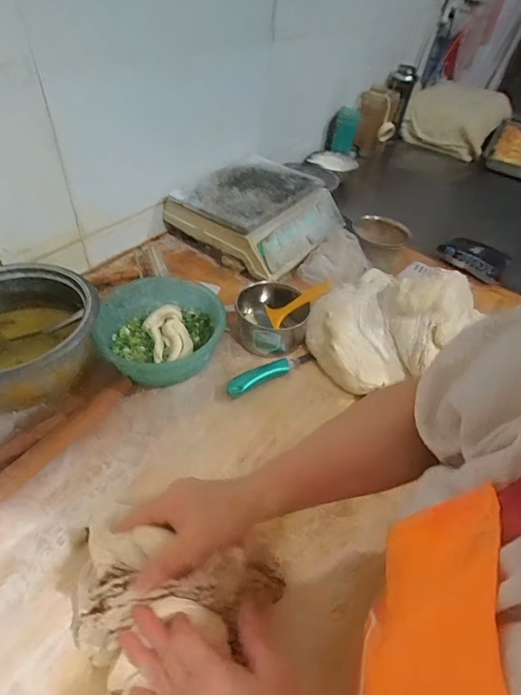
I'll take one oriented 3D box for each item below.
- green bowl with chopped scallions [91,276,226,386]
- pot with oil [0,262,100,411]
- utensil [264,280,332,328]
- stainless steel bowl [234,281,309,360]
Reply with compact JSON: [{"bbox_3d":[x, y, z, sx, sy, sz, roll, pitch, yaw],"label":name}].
[{"bbox_3d":[-0.165,-0.028,0.684,0.197,0.081,0.187,3,48,-4],"label":"green bowl with chopped scallions"},{"bbox_3d":[-0.380,-0.023,0.623,0.210,0.110,0.230,3,48,-4],"label":"pot with oil"},{"bbox_3d":[0.072,-0.088,0.733,0.128,0.023,0.050,-30,54,2],"label":"utensil"},{"bbox_3d":[0.019,-0.052,0.743,0.126,0.079,0.133,3,48,-4],"label":"stainless steel bowl"}]

